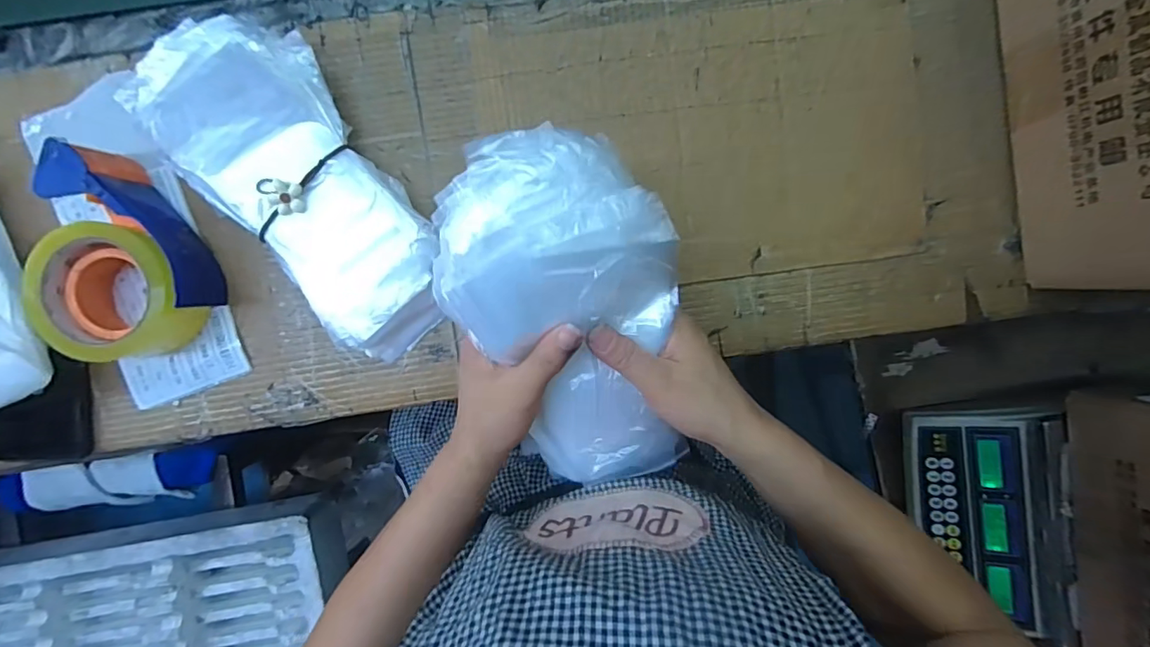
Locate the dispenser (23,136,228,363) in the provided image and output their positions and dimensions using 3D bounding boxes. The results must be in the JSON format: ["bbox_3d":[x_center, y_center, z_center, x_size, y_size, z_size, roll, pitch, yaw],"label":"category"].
[{"bbox_3d":[-0.364,-0.047,0.401,0.113,0.059,0.147,-37,94,2],"label":"dispenser"}]

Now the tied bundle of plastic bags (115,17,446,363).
[{"bbox_3d":[-0.211,-0.095,0.401,0.137,0.066,0.269,-35,94,1],"label":"tied bundle of plastic bags"}]

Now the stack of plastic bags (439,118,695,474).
[{"bbox_3d":[0.004,0.002,0.324,0.133,0.089,0.231,-19,94,0],"label":"stack of plastic bags"}]

